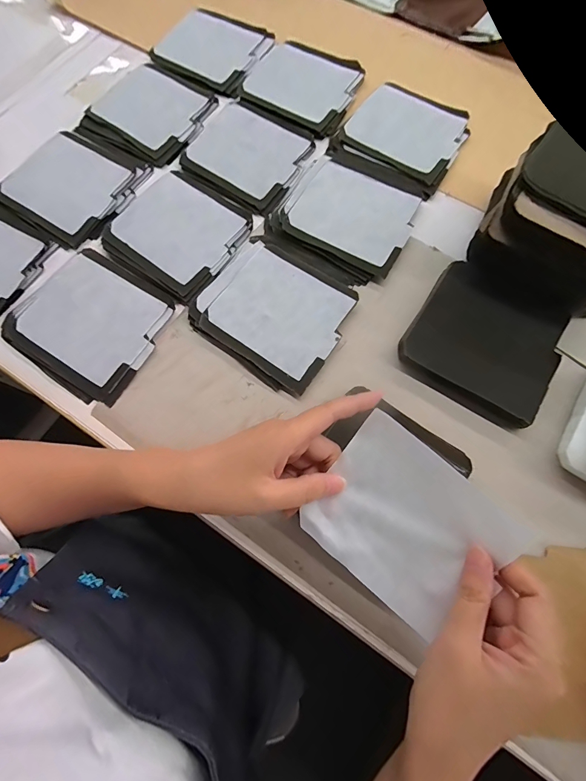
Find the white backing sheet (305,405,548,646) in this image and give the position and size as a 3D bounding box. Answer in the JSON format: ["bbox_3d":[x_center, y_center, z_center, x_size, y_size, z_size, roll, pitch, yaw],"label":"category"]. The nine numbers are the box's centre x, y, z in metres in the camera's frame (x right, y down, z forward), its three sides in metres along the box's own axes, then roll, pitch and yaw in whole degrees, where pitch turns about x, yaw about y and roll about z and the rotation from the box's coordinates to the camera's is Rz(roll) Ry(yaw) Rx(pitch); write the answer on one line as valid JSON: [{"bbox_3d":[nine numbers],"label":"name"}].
[{"bbox_3d":[0.082,0.095,0.256,0.131,0.025,0.100,39,78,12],"label":"white backing sheet"}]

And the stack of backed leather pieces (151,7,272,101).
[{"bbox_3d":[-0.116,-0.480,0.513,0.147,0.010,0.126,25,75,9],"label":"stack of backed leather pieces"}]

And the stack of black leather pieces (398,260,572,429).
[{"bbox_3d":[0.191,-0.049,0.368,0.136,0.017,0.128,32,77,10],"label":"stack of black leather pieces"}]

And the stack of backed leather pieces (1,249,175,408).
[{"bbox_3d":[-0.214,-0.074,0.388,0.155,0.012,0.134,34,77,11],"label":"stack of backed leather pieces"}]

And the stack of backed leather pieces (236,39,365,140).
[{"bbox_3d":[0.015,-0.412,0.491,0.151,0.008,0.135,34,77,11],"label":"stack of backed leather pieces"}]

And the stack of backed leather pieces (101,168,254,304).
[{"bbox_3d":[-0.132,-0.185,0.426,0.146,0.009,0.134,36,77,11],"label":"stack of backed leather pieces"}]

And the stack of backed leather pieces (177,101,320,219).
[{"bbox_3d":[-0.056,-0.298,0.457,0.144,0.009,0.134,32,77,11],"label":"stack of backed leather pieces"}]

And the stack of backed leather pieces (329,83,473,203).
[{"bbox_3d":[0.141,-0.322,0.455,0.141,0.011,0.143,34,77,11],"label":"stack of backed leather pieces"}]

